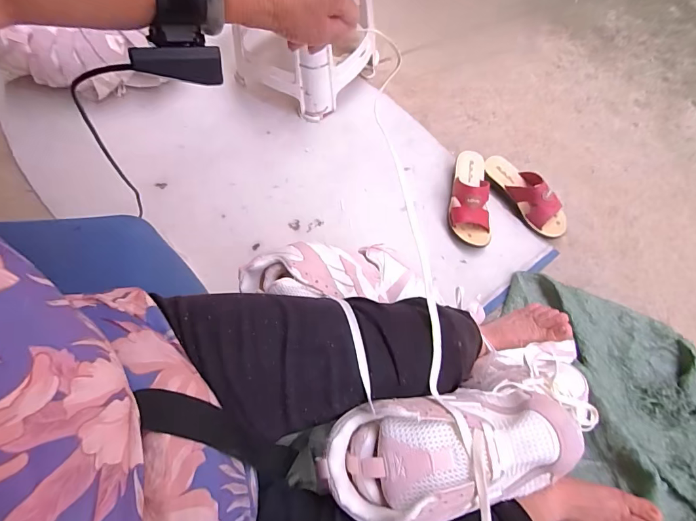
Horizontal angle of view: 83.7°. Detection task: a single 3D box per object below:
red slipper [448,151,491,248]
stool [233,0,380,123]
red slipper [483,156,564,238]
[{"bbox_3d":[0.265,-0.145,0.843,0.084,0.079,0.226,4,68,0],"label":"red slipper"},{"bbox_3d":[-0.101,-0.546,0.879,0.265,0.316,0.279,39,72,13],"label":"stool"},{"bbox_3d":[0.396,-0.150,0.855,0.080,0.070,0.221,-31,72,-13],"label":"red slipper"}]

